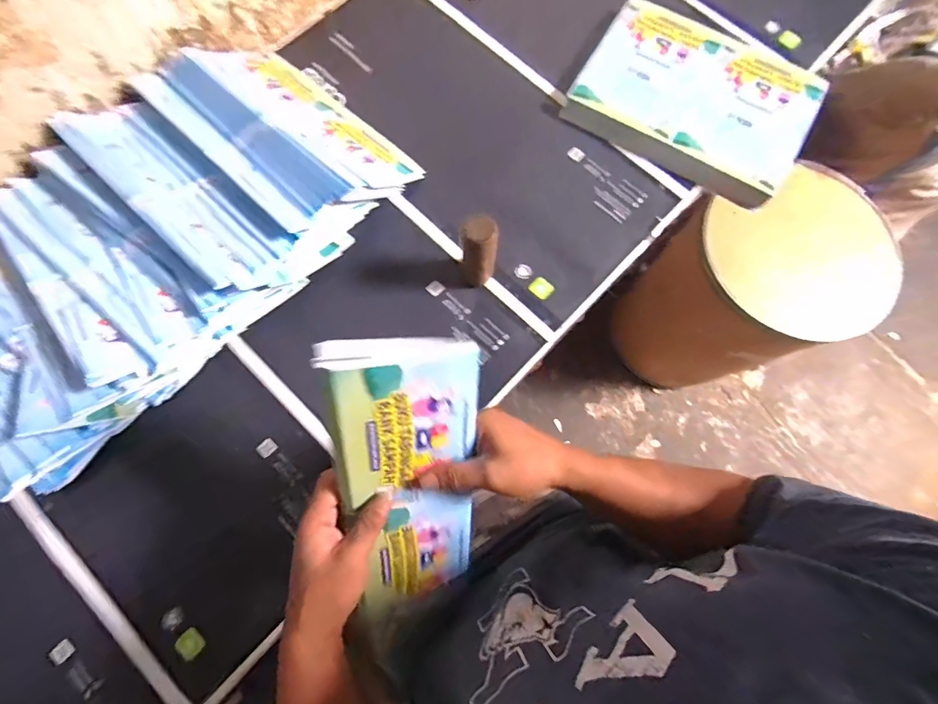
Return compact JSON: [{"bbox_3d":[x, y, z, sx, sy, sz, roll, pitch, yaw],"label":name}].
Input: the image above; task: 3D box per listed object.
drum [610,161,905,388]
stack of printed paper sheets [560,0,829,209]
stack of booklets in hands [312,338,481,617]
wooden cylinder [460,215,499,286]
[{"bbox_3d":[0.618,-0.130,1.048,0.339,0.520,0.339,0,75,-1],"label":"drum"},{"bbox_3d":[0.318,-0.360,0.615,0.314,0.043,0.231,29,77,6],"label":"stack of printed paper sheets"},{"bbox_3d":[-0.048,0.121,0.381,0.113,0.279,0.037,-3,31,-2],"label":"stack of booklets in hands"},{"bbox_3d":[0.012,-0.117,0.518,0.040,0.108,0.038,5,75,0],"label":"wooden cylinder"}]

